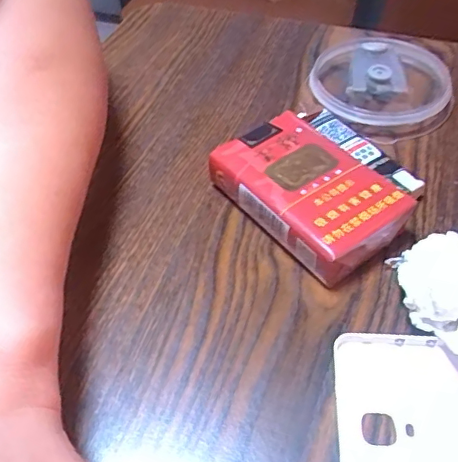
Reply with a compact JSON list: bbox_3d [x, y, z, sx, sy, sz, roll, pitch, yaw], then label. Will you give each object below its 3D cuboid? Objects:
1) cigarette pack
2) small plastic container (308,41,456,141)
[{"bbox_3d":[0.037,-0.018,0.267,0.052,0.026,0.083,-31,54,-23],"label":"cigarette pack"},{"bbox_3d":[0.090,-0.085,0.328,0.078,0.018,0.075,-2,48,2],"label":"small plastic container"}]

